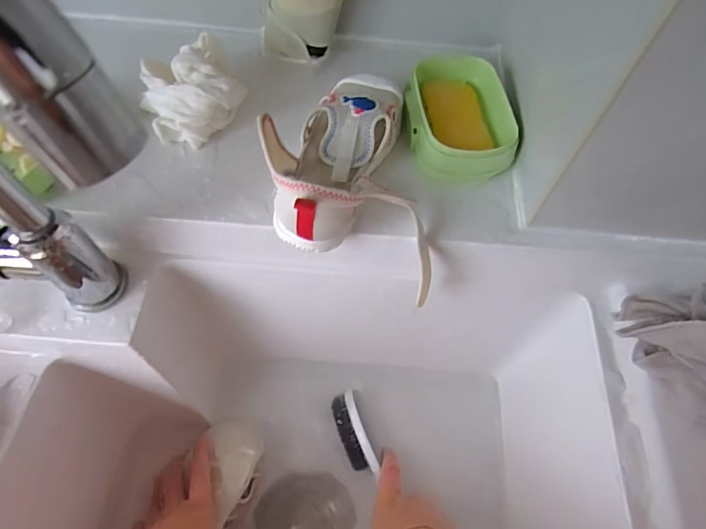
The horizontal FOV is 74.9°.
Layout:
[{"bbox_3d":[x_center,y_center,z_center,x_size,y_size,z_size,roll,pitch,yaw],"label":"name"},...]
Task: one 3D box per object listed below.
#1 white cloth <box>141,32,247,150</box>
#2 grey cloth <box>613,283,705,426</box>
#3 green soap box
[{"bbox_3d":[-0.138,-0.148,0.394,0.086,0.055,0.075,-35,67,-18],"label":"white cloth"},{"bbox_3d":[0.255,0.060,0.339,0.076,0.069,0.103,-5,61,-4],"label":"grey cloth"},{"bbox_3d":[0.091,-0.134,0.409,0.086,0.033,0.137,-5,61,-4],"label":"green soap box"}]

